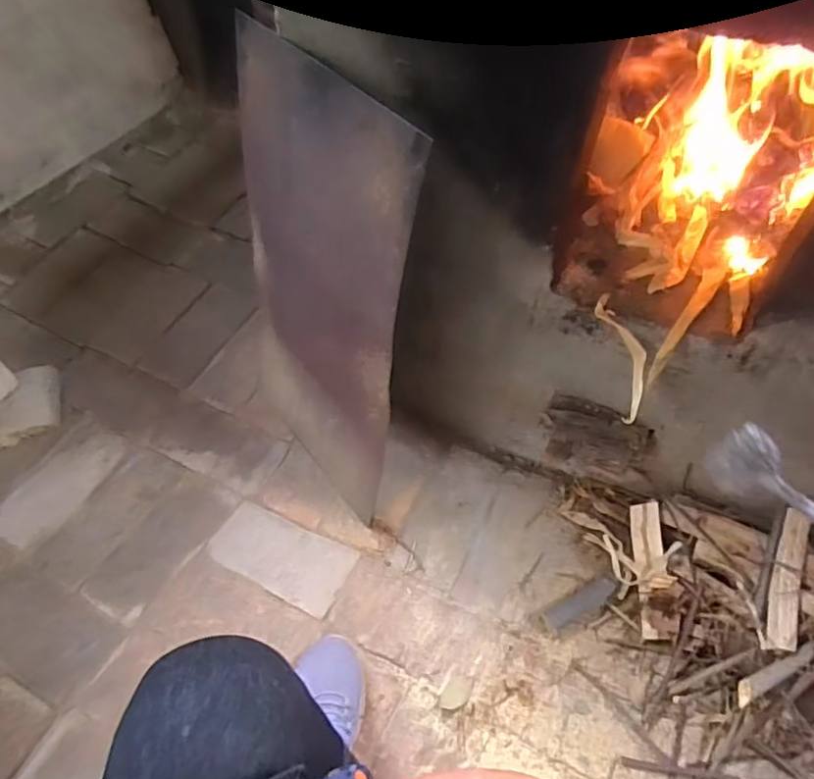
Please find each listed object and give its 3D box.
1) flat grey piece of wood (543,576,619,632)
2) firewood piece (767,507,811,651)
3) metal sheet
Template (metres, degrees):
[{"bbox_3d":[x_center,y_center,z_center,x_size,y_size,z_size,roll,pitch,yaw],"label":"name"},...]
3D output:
[{"bbox_3d":[0.236,0.288,0.795,0.109,0.013,0.030,-25,56,-15],"label":"flat grey piece of wood"},{"bbox_3d":[0.448,0.221,0.693,0.030,0.012,0.161,15,71,16],"label":"firewood piece"},{"bbox_3d":[-0.119,-0.102,0.768,0.022,0.578,0.335,-24,53,-27],"label":"metal sheet"}]

